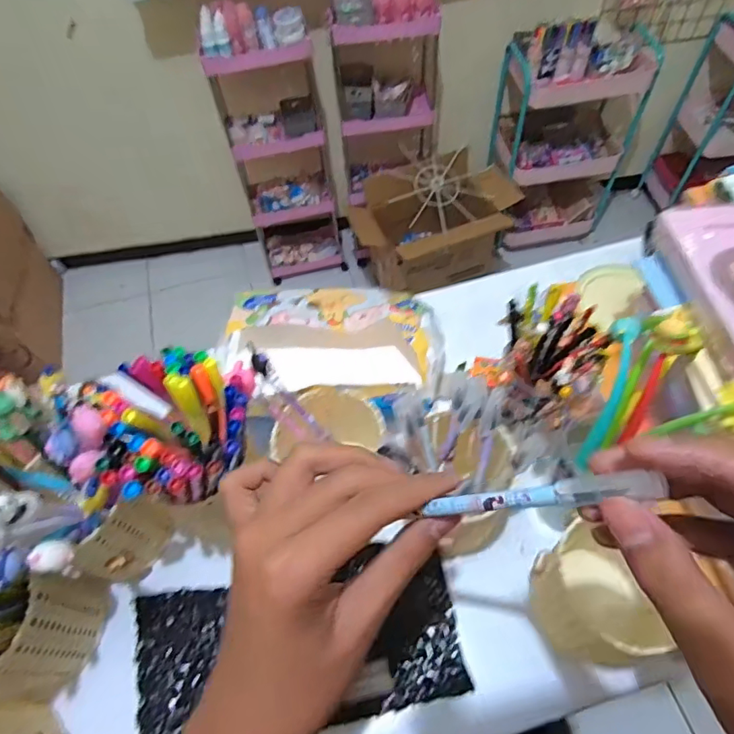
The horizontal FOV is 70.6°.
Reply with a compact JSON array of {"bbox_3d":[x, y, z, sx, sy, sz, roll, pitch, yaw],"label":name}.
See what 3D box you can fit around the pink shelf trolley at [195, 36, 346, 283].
[{"bbox_3d":[-0.271,-0.651,1.717,0.300,0.809,0.172,-14,58,-4],"label":"pink shelf trolley"}]

